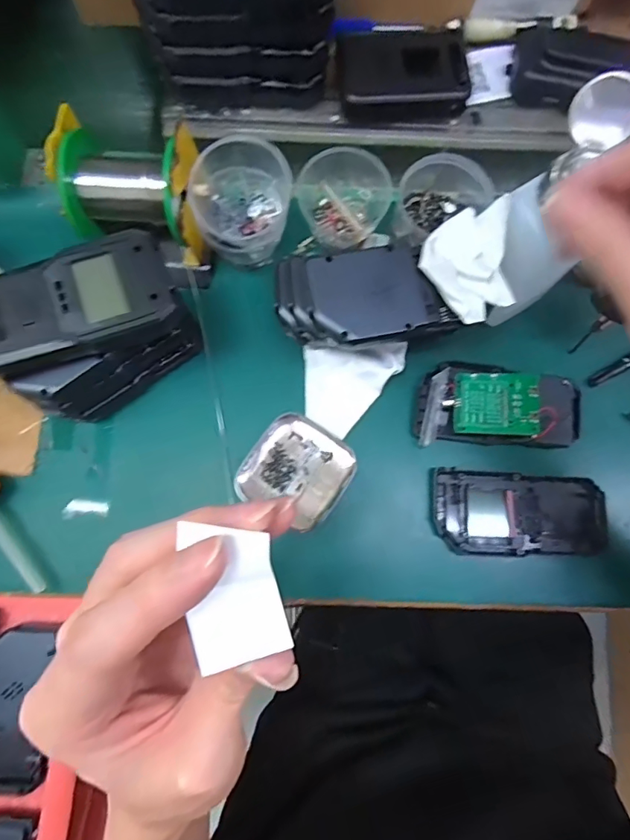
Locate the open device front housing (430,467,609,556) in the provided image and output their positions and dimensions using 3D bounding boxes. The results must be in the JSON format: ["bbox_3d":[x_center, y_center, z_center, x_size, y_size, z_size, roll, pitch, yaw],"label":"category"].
[{"bbox_3d":[0.143,0.066,0.339,0.118,0.013,0.057,3,79,0],"label":"open device front housing"}]

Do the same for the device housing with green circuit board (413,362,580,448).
[{"bbox_3d":[0.132,-0.012,0.342,0.115,0.029,0.059,1,79,-1],"label":"device housing with green circuit board"}]

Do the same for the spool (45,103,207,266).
[{"bbox_3d":[-0.121,-0.156,0.329,0.084,0.073,0.067,3,79,0],"label":"spool"}]

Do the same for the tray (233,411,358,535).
[{"bbox_3d":[-0.013,0.035,0.341,0.070,0.007,0.069,30,80,5],"label":"tray"}]

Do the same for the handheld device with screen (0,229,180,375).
[{"bbox_3d":[-0.149,-0.066,0.281,0.128,0.025,0.060,-21,80,-5],"label":"handheld device with screen"}]

